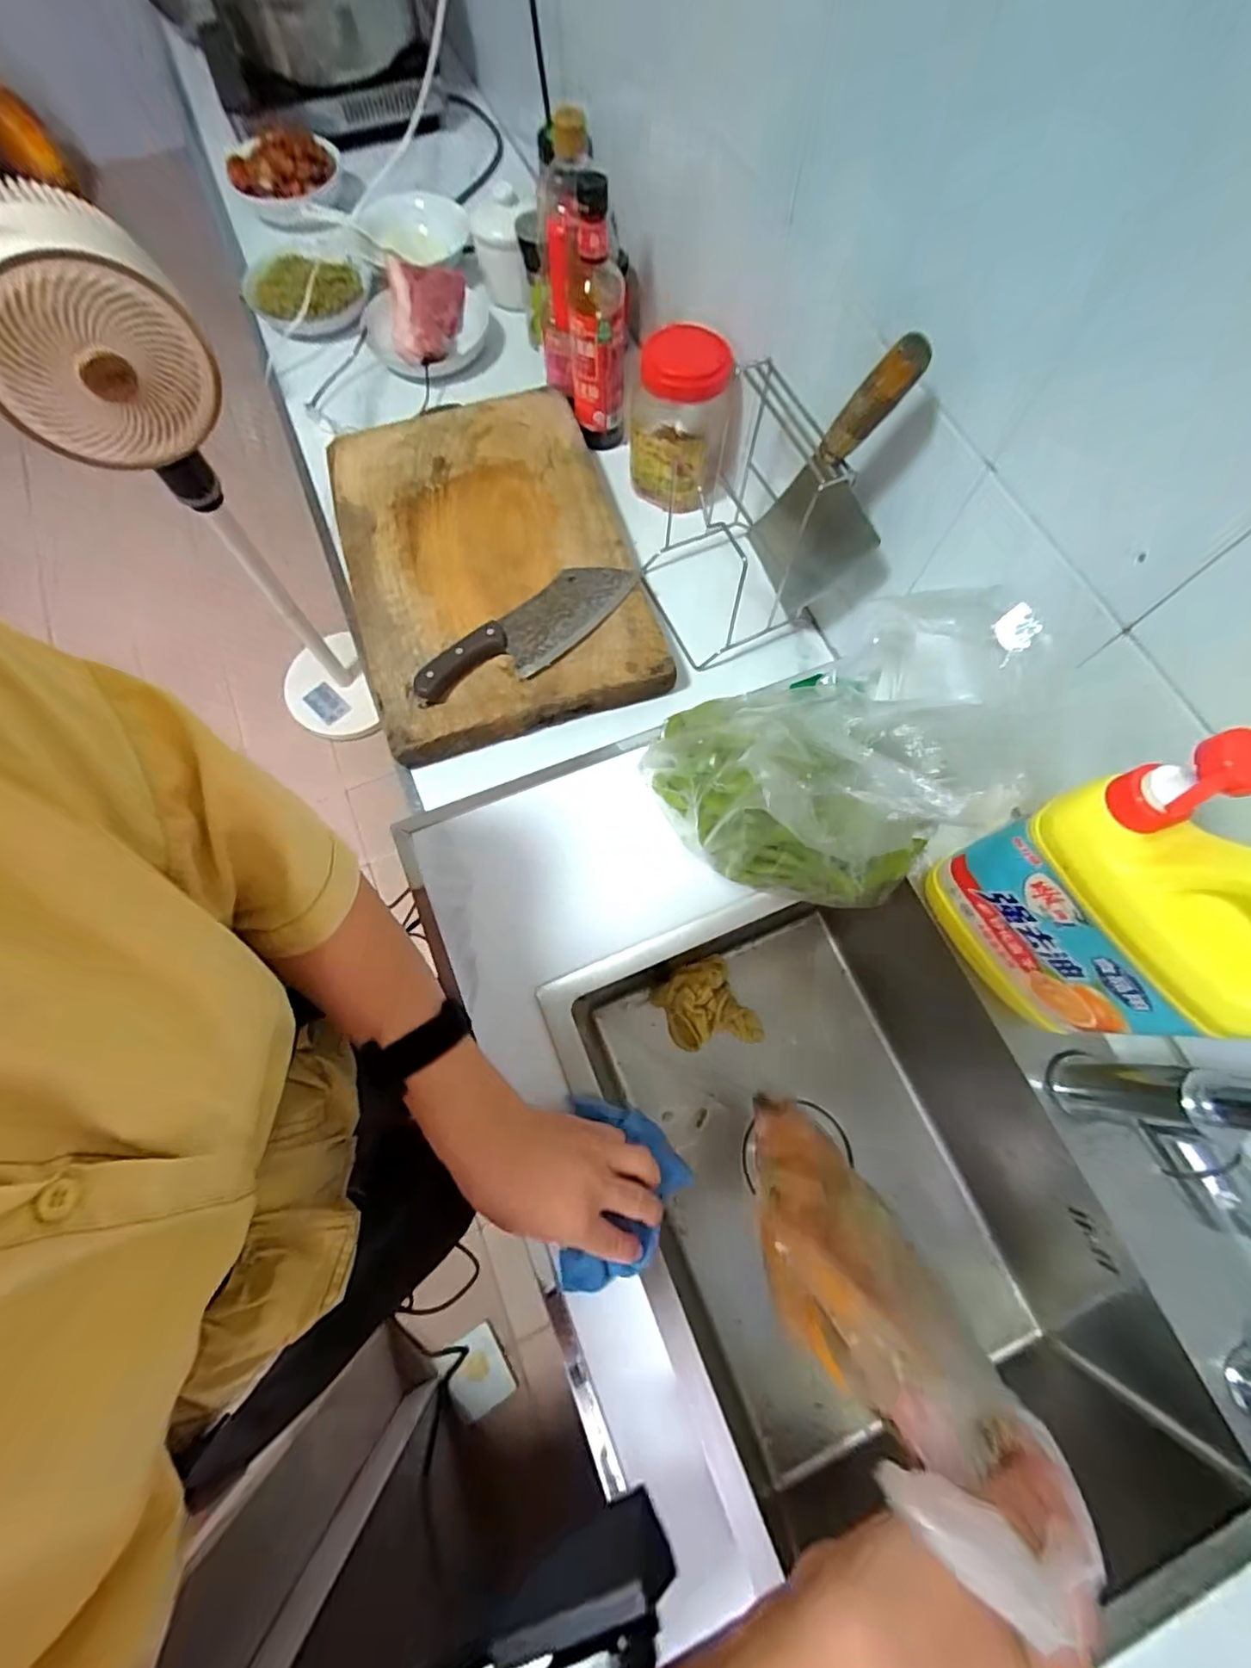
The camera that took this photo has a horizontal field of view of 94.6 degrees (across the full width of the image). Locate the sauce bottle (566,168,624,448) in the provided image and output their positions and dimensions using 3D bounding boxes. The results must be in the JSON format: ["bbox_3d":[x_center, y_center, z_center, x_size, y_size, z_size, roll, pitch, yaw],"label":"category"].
[{"bbox_3d":[-0.032,-0.568,0.654,0.066,0.234,0.069,1,72,-1],"label":"sauce bottle"}]

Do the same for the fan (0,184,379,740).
[{"bbox_3d":[-0.662,-0.473,1.004,0.240,0.943,0.214,40,76,11],"label":"fan"}]

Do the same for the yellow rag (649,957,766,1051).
[{"bbox_3d":[0.091,0.195,0.632,0.092,0.043,0.107,-31,75,-10],"label":"yellow rag"}]

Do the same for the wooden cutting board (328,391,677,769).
[{"bbox_3d":[-0.156,-0.316,0.673,0.320,0.043,0.440,-18,73,-6],"label":"wooden cutting board"}]

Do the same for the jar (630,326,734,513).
[{"bbox_3d":[0.062,-0.473,0.674,0.109,0.155,0.095,6,72,1],"label":"jar"}]

